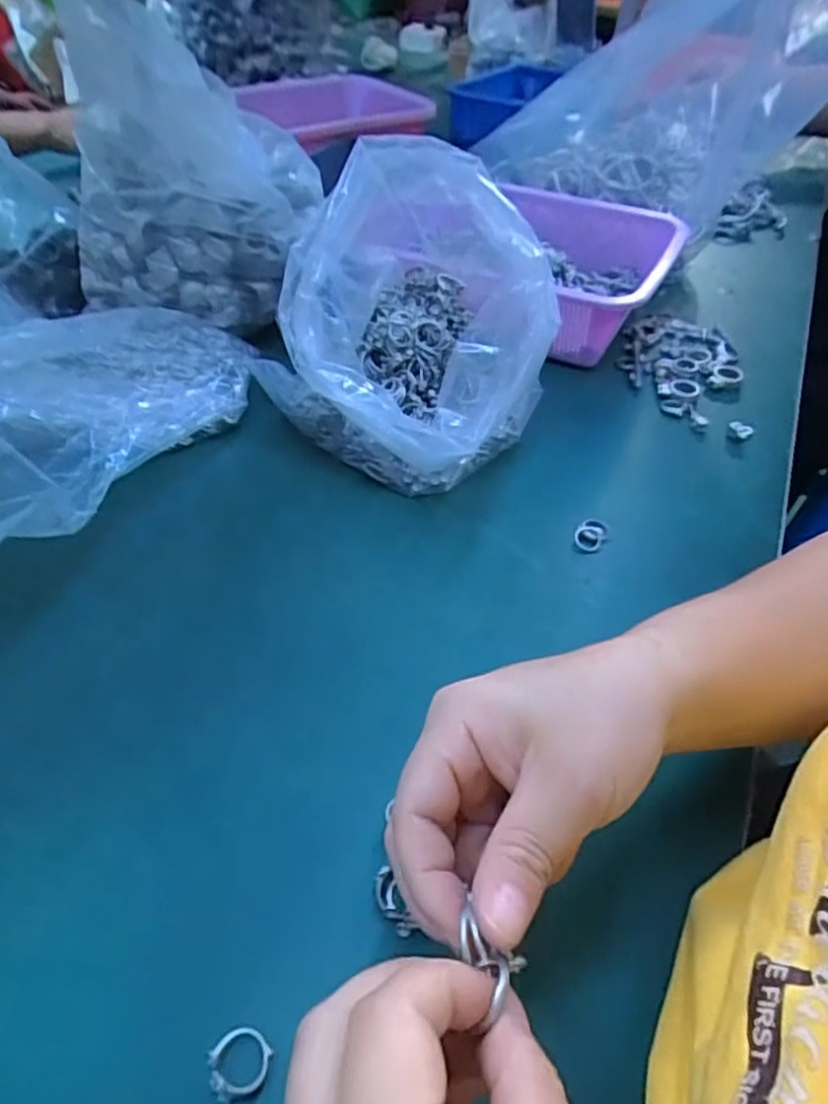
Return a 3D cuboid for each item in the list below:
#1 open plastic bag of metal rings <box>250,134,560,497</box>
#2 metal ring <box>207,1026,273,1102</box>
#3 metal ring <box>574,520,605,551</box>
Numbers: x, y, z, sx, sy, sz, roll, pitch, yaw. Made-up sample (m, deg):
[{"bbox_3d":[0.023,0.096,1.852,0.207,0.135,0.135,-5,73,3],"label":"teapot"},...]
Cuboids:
[{"bbox_3d":[0.000,-0.159,0.475,0.185,0.183,0.183,-17,48,-17],"label":"open plastic bag of metal rings"},{"bbox_3d":[-0.066,0.192,0.253,0.023,0.007,0.021,0,45,0],"label":"metal ring"},{"bbox_3d":[0.119,-0.012,0.455,0.019,0.010,0.023,17,47,16],"label":"metal ring"}]

